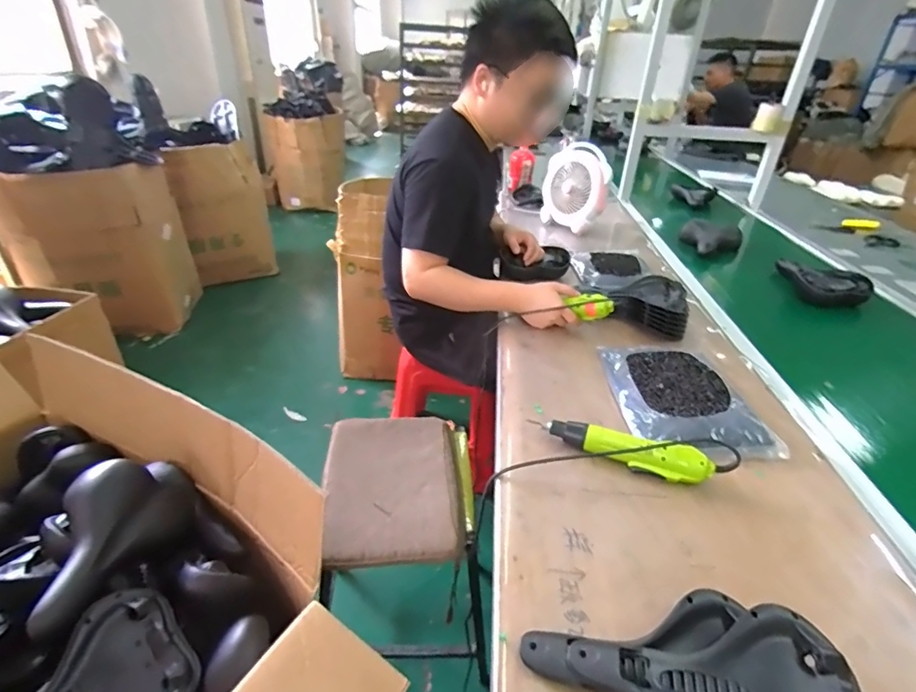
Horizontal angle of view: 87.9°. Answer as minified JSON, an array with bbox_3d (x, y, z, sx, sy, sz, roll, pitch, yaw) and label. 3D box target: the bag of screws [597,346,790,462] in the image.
[{"bbox_3d":[0.389,0.082,0.836,0.214,0.030,0.289,1,32,-2],"label":"bag of screws"}]

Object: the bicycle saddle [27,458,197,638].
[{"bbox_3d":[-0.548,0.284,0.743,0.126,0.122,0.284,14,34,18],"label":"bicycle saddle"}]

